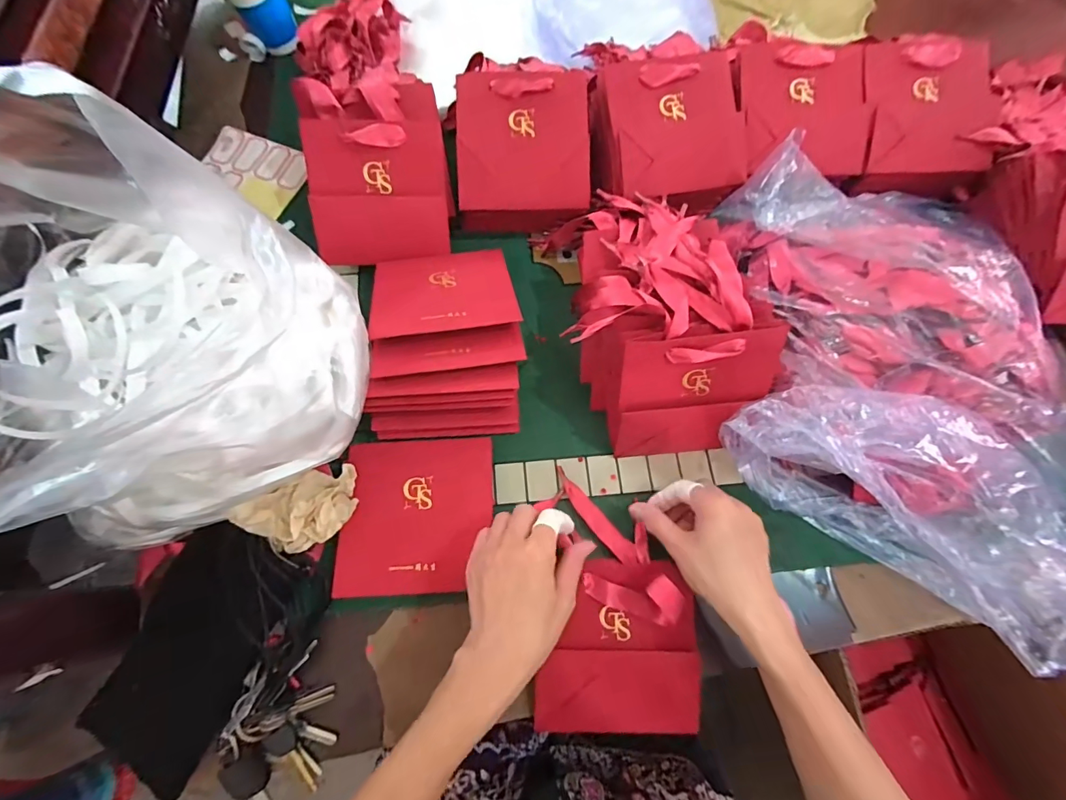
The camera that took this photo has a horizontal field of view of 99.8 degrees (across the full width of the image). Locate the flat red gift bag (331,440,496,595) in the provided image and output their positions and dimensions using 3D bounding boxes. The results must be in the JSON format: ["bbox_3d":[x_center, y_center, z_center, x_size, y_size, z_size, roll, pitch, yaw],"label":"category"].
[{"bbox_3d":[-0.106,0.105,0.418,0.135,0.010,0.137,-2,71,-2],"label":"flat red gift bag"}]

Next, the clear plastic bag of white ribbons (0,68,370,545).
[{"bbox_3d":[-0.284,-0.054,0.296,0.260,0.195,0.264,-41,77,-14],"label":"clear plastic bag of white ribbons"}]

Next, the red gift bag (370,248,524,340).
[{"bbox_3d":[-0.091,-0.113,0.457,0.137,0.006,0.127,-9,49,-7],"label":"red gift bag"}]

